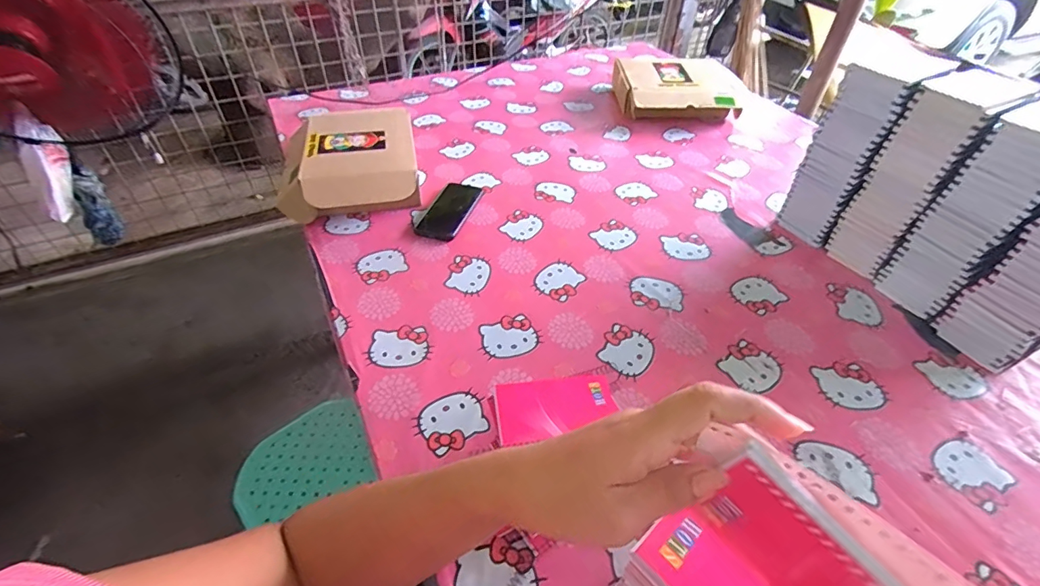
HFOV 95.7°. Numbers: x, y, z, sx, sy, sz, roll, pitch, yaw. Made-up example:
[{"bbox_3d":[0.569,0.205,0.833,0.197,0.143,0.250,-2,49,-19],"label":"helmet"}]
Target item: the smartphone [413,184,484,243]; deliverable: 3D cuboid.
[{"bbox_3d":[-0.129,-0.153,0.871,0.080,0.015,0.158,14,46,12],"label":"smartphone"}]

